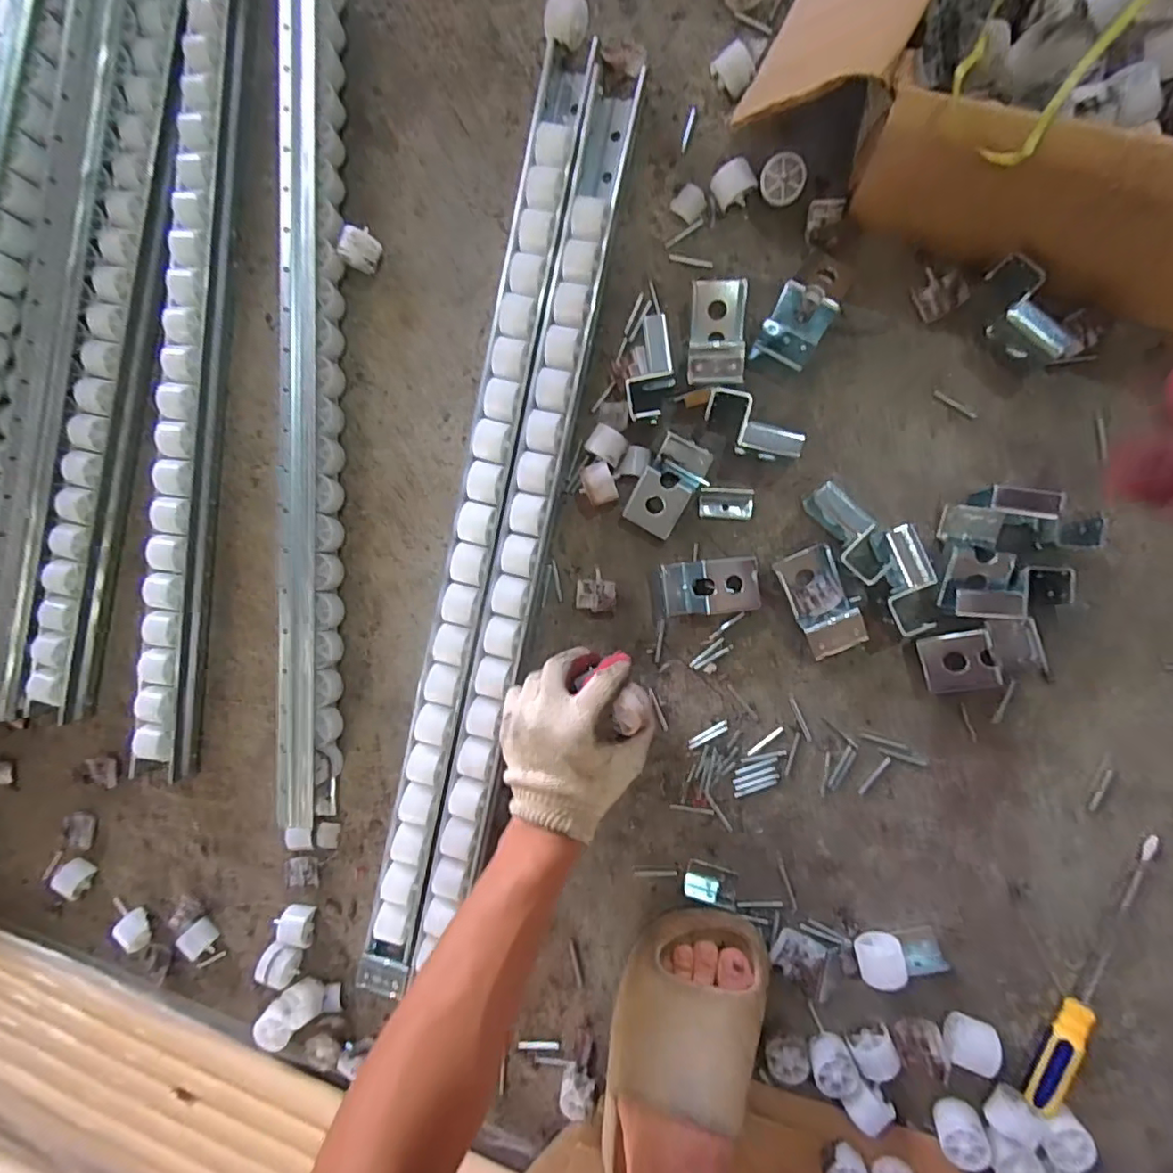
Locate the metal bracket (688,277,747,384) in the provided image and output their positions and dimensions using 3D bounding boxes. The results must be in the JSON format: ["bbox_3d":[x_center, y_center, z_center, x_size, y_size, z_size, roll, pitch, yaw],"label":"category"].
[{"bbox_3d":[0.110,-0.211,0.483,0.044,0.027,0.090,4,76,8],"label":"metal bracket"}]

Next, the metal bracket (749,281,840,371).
[{"bbox_3d":[0.168,-0.210,0.471,0.048,0.041,0.056,31,94,7],"label":"metal bracket"}]

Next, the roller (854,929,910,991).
[{"bbox_3d":[0.237,0.302,0.469,0.033,0.029,0.032,-9,89,8],"label":"roller"}]

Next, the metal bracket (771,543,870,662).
[{"bbox_3d":[0.190,0.012,0.472,0.044,0.036,0.083,-24,87,8],"label":"metal bracket"}]

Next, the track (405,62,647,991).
[{"bbox_3d":[-0.049,-0.056,0.503,0.053,0.040,0.804,12,92,8],"label":"track"}]

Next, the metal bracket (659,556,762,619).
[{"bbox_3d":[0.104,0.000,0.487,0.078,0.032,0.045,-6,89,8],"label":"metal bracket"}]

